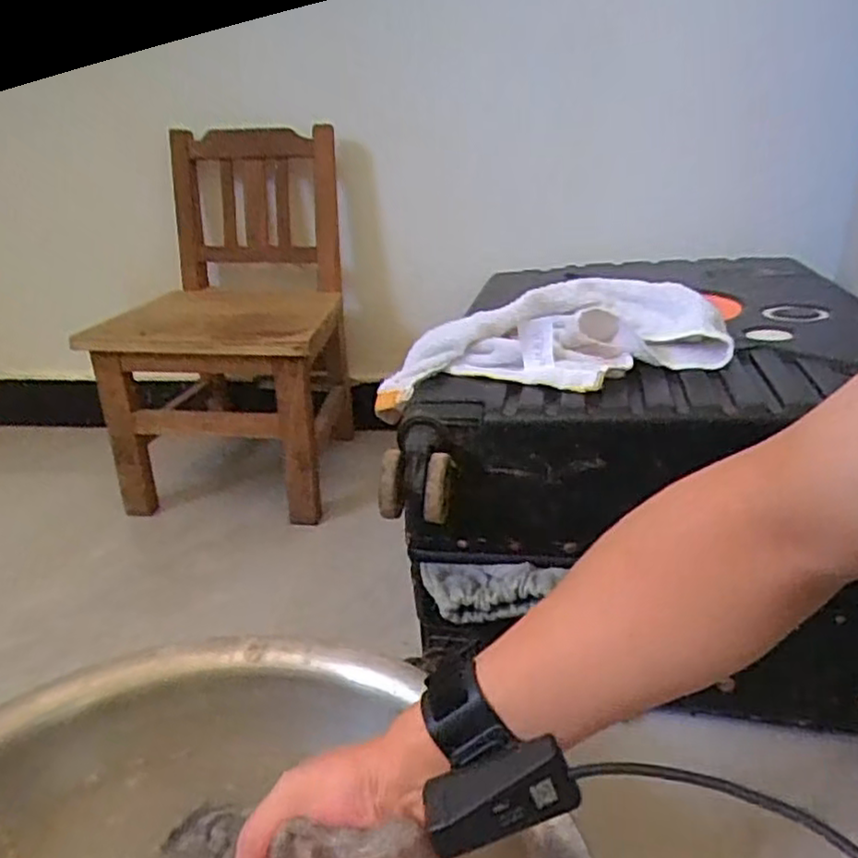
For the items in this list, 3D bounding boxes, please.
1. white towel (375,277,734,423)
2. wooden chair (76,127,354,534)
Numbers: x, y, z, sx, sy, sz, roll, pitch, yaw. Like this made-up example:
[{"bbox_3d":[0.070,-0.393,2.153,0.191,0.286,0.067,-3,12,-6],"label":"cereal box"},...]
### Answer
[{"bbox_3d":[0.100,-0.074,0.602,0.303,0.043,0.125,-12,55,3],"label":"white towel"},{"bbox_3d":[-0.285,-0.171,1.023,0.299,0.473,0.386,-1,23,0],"label":"wooden chair"}]

